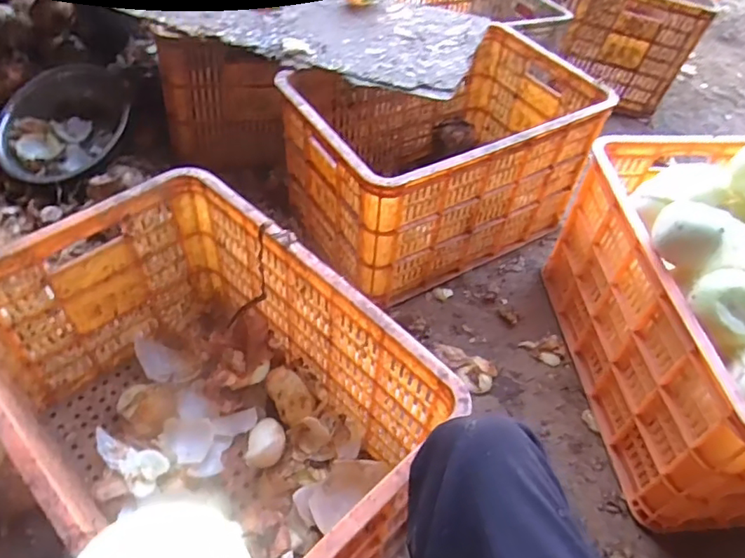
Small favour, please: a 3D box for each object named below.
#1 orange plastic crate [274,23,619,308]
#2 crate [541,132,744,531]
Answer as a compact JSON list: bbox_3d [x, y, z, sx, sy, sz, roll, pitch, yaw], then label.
[{"bbox_3d":[0.119,-0.237,1.079,0.506,0.306,0.353,-24,56,-22],"label":"orange plastic crate"},{"bbox_3d":[0.533,0.051,0.842,0.353,0.368,0.518,-1,50,-5],"label":"crate"}]

